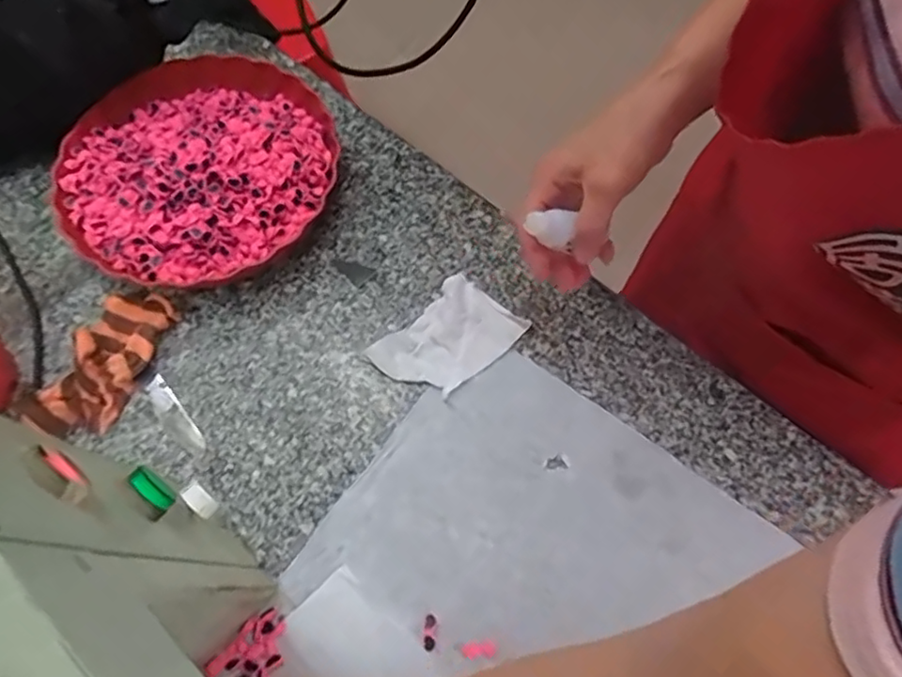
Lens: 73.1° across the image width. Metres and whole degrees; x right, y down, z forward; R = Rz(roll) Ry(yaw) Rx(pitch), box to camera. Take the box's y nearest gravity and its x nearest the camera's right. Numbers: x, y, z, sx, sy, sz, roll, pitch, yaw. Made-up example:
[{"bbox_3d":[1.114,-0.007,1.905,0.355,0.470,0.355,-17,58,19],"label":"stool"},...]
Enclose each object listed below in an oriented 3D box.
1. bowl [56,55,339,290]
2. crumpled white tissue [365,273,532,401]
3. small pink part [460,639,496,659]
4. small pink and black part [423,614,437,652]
[{"bbox_3d":[-0.228,-0.155,0.562,0.218,0.058,0.240,22,68,10],"label":"bowl"},{"bbox_3d":[-0.001,0.001,0.514,0.079,0.015,0.113,40,72,17],"label":"crumpled white tissue"},{"bbox_3d":[0.019,0.215,0.421,0.024,0.004,0.010,-6,66,-2],"label":"small pink part"},{"bbox_3d":[-0.015,0.206,0.427,0.009,0.004,0.023,1,66,1],"label":"small pink and black part"}]

